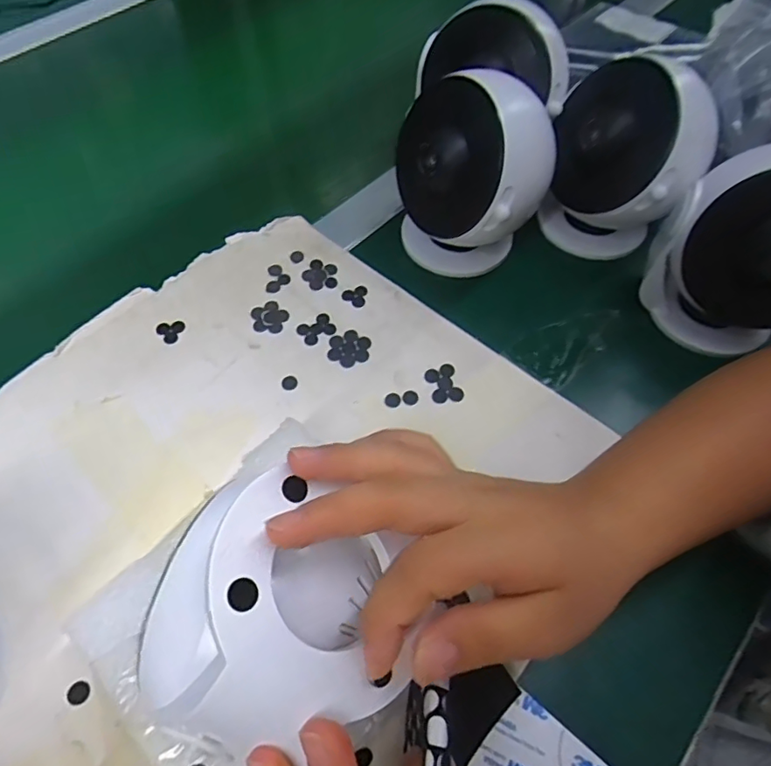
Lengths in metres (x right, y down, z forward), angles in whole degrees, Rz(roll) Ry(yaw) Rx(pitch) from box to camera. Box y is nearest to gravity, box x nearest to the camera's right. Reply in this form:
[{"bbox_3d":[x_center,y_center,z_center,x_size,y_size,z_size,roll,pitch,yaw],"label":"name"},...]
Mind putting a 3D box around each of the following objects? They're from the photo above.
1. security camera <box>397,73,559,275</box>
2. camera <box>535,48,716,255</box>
[{"bbox_3d":[0.058,-0.140,0.373,0.101,0.118,0.080,41,68,20],"label":"security camera"},{"bbox_3d":[0.168,-0.159,0.387,0.105,0.117,0.101,26,63,13],"label":"camera"}]

